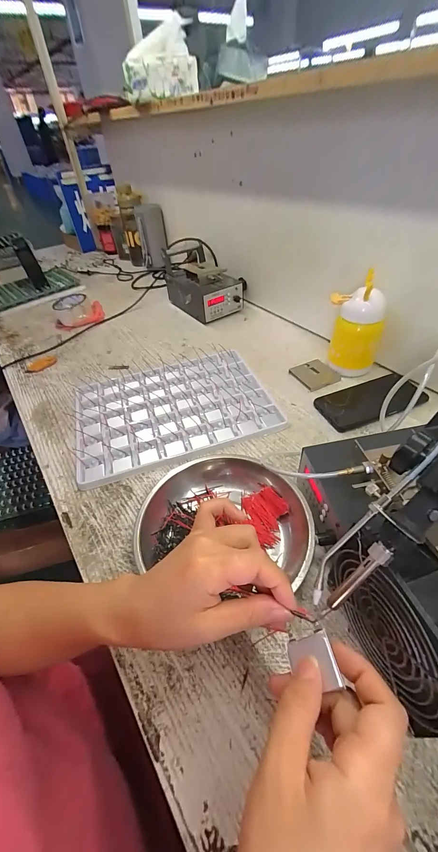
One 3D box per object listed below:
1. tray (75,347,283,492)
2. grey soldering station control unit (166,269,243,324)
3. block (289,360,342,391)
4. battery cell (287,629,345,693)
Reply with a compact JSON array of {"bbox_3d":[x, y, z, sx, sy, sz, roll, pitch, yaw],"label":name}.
[{"bbox_3d":[-0.077,-0.033,0.518,0.308,0.016,0.236,-17,46,-11],"label":"tray"},{"bbox_3d":[-0.043,-0.335,0.773,0.115,0.078,0.190,-28,49,-20],"label":"grey soldering station control unit"},{"bbox_3d":[0.172,-0.093,0.557,0.070,0.007,0.067,-19,47,-13],"label":"block"},{"bbox_3d":[0.059,0.148,0.195,0.028,0.006,0.030,-25,35,10],"label":"battery cell"}]

